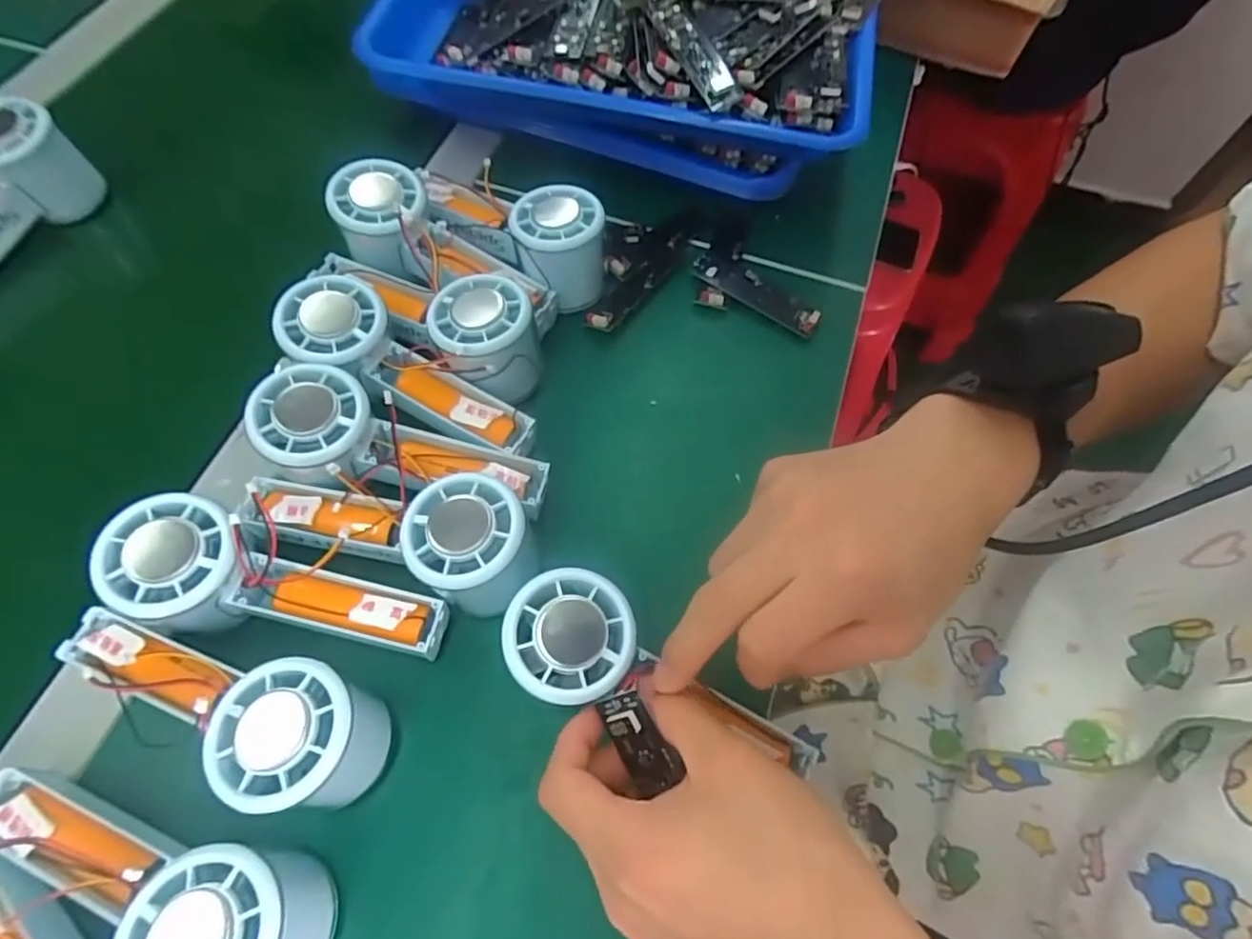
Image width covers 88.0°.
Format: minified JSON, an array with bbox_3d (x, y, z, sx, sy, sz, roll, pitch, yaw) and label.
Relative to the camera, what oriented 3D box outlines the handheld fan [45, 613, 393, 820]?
[{"bbox_3d":[-0.185,0.107,0.289,0.152,0.062,0.061,16,65,6],"label":"handheld fan"}]

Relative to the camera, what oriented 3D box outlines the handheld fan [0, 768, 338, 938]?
[{"bbox_3d":[-0.196,0.163,0.257,0.154,0.060,0.057,18,65,6],"label":"handheld fan"}]

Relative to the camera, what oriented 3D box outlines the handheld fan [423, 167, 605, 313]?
[{"bbox_3d":[-0.071,-0.160,0.420,0.133,0.057,0.053,36,68,14],"label":"handheld fan"}]

